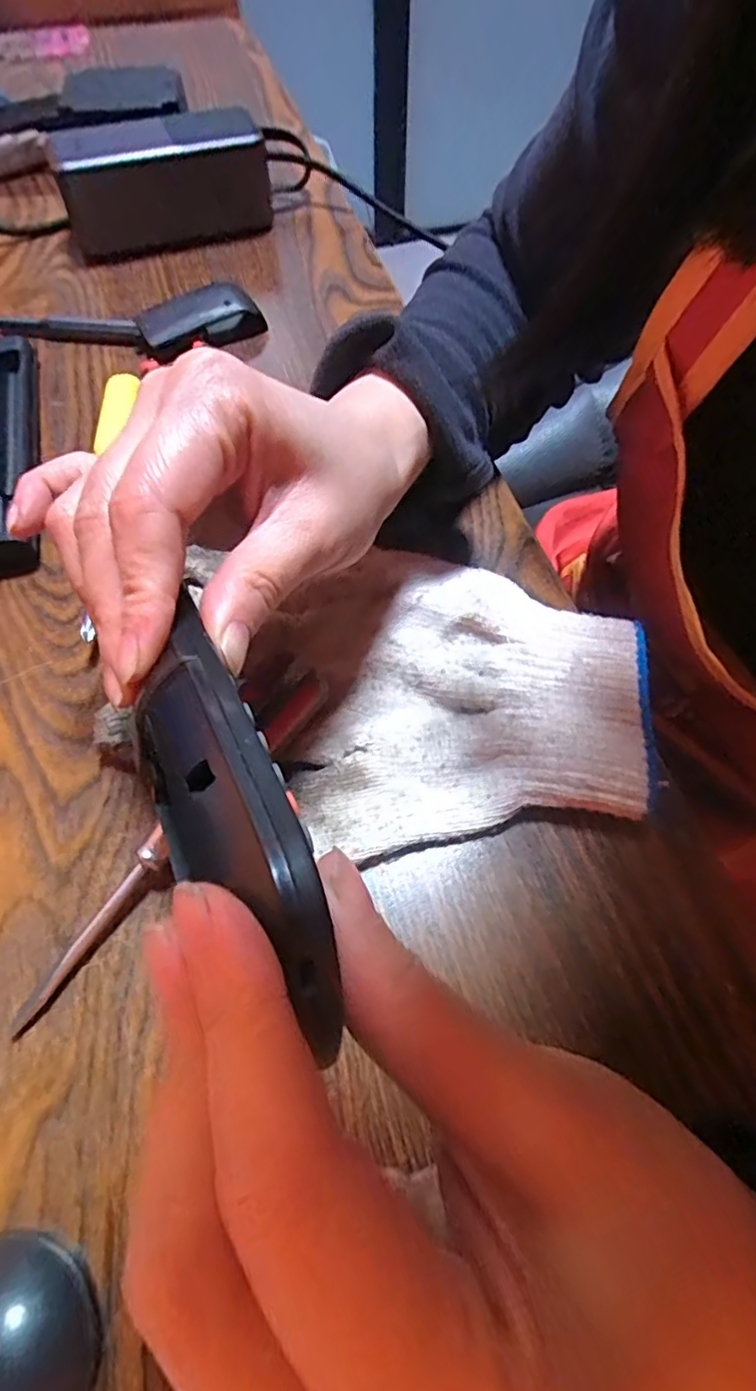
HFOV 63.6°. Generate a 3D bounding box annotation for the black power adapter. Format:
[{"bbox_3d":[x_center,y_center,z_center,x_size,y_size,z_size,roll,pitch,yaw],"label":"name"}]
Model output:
[{"bbox_3d":[-0.134,-0.328,0.395,0.127,0.062,0.040,-19,61,-10],"label":"black power adapter"}]

